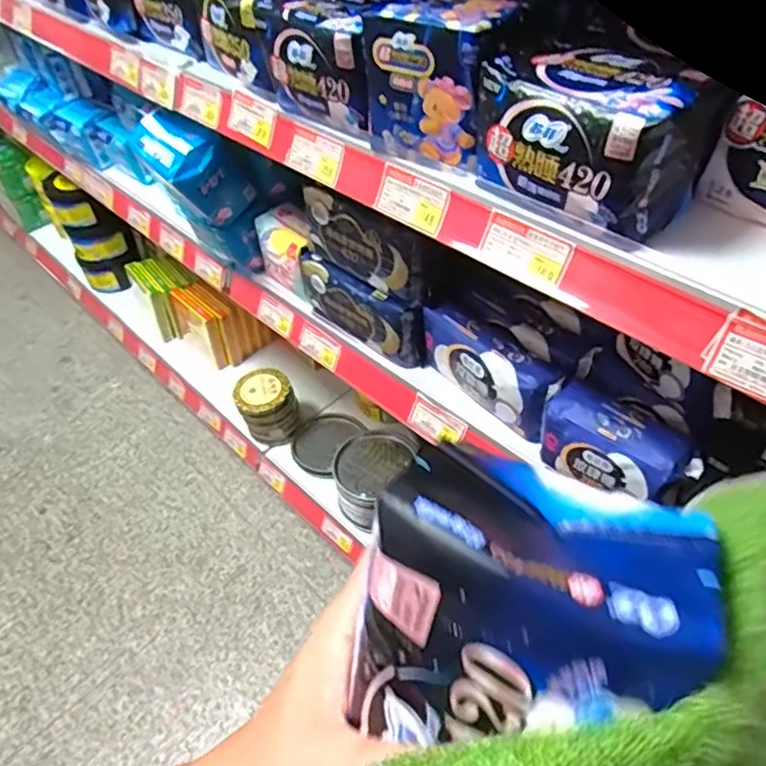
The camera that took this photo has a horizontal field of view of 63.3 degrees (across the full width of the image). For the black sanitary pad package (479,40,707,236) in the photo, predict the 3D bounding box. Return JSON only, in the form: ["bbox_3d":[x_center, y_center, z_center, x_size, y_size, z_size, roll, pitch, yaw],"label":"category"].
[{"bbox_3d":[0.142,-0.170,0.431,0.083,0.084,0.137,-32,52,-24],"label":"black sanitary pad package"}]

